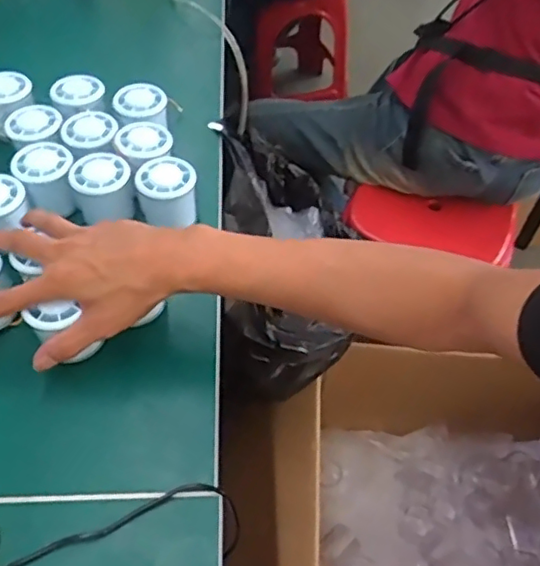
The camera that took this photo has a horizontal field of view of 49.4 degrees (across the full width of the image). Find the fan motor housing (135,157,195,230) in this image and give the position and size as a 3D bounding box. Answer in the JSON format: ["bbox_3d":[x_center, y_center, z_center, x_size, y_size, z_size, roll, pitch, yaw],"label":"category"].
[{"bbox_3d":[-0.102,-0.089,0.579,0.054,0.057,0.051,-13,54,-12],"label":"fan motor housing"}]

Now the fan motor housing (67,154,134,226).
[{"bbox_3d":[-0.162,-0.089,0.575,0.054,0.053,0.054,-13,54,-12],"label":"fan motor housing"}]

